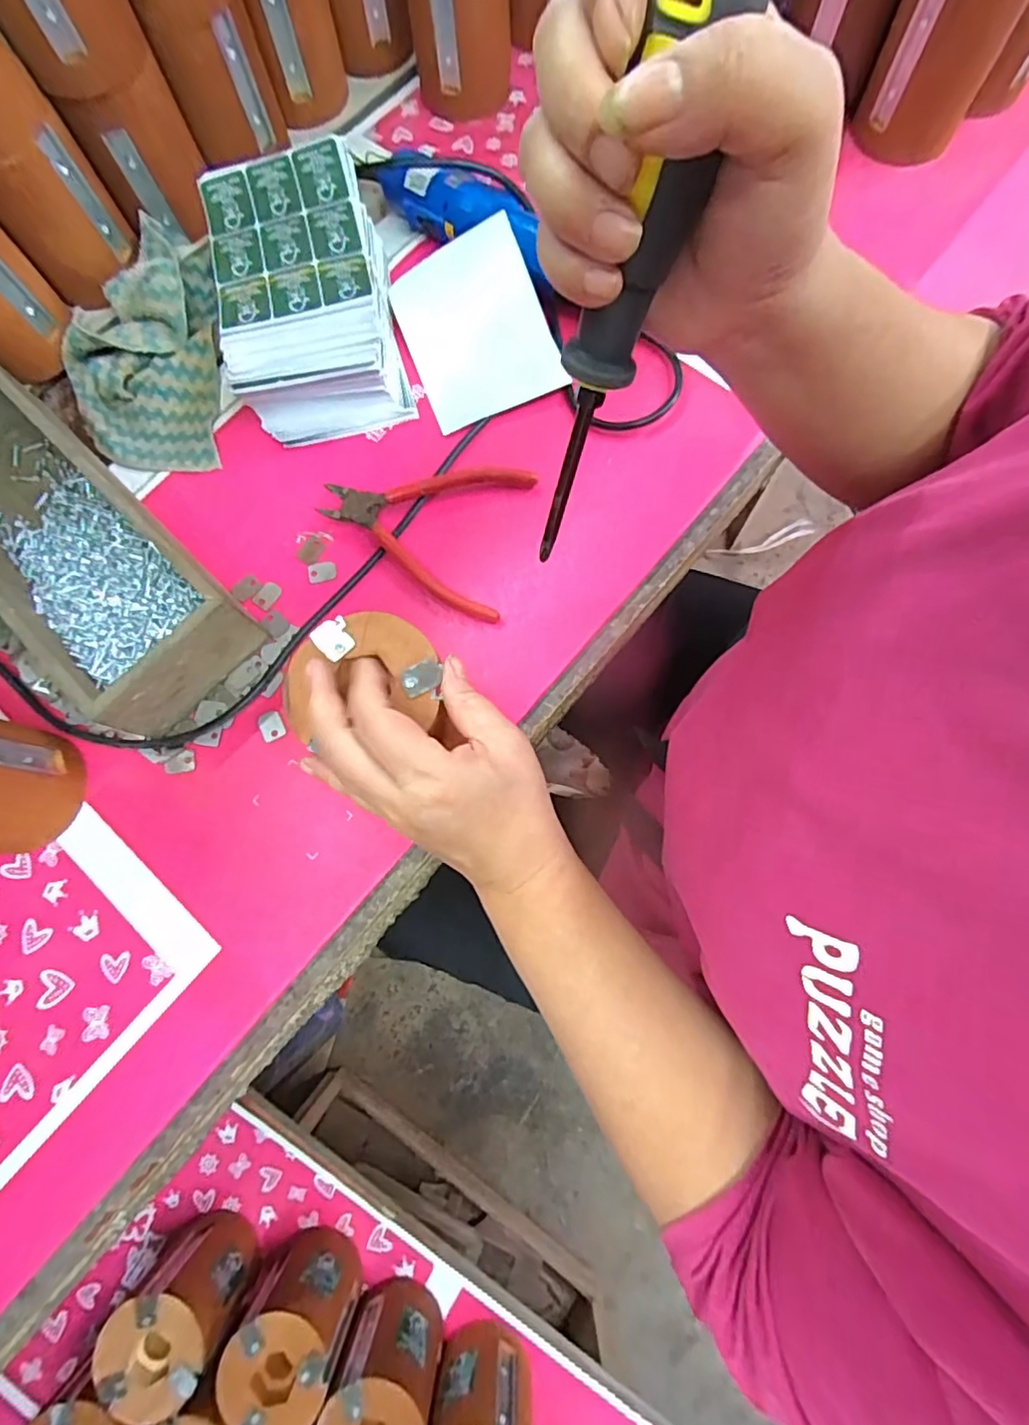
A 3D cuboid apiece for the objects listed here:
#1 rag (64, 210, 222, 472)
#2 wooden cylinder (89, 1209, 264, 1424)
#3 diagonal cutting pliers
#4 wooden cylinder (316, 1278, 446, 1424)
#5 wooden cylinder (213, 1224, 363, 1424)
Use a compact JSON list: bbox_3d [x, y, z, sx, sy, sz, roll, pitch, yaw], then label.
[{"bbox_3d":[-0.283,-0.280,0.437,0.118,0.040,0.206,-8,77,0],"label":"rag"},{"bbox_3d":[-0.264,0.474,0.466,0.077,0.105,0.080,0,77,2],"label":"wooden cylinder"},{"bbox_3d":[-0.065,-0.130,0.405,0.136,0.018,0.111,14,78,5],"label":"diagonal cutting pliers"},{"bbox_3d":[-0.100,0.523,0.451,0.077,0.098,0.077,13,77,5],"label":"wooden cylinder"},{"bbox_3d":[-0.174,0.483,0.460,0.082,0.102,0.073,31,80,8],"label":"wooden cylinder"}]

